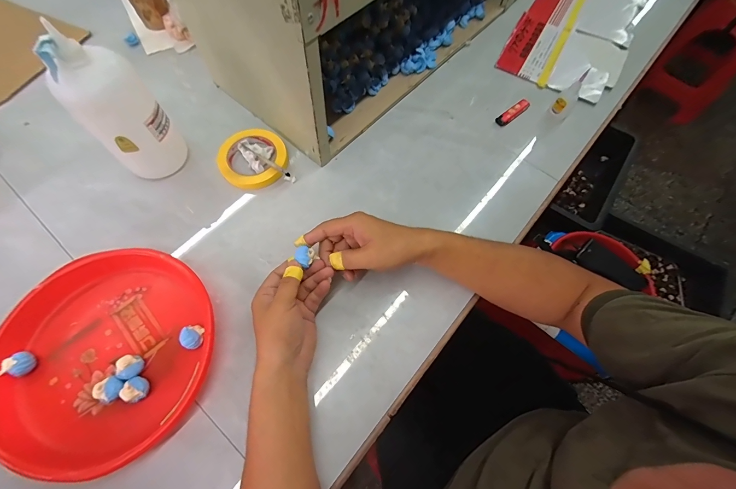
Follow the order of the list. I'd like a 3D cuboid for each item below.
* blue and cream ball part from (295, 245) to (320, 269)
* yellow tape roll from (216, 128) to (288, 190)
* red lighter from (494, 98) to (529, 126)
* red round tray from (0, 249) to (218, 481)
[{"bbox_3d":[-0.078,0.014,0.405,0.025,0.013,0.024,37,70,13],"label":"blue and cream ball part"},{"bbox_3d":[-0.185,-0.138,0.521,0.107,0.026,0.101,1,66,-2],"label":"yellow tape roll"},{"bbox_3d":[0.269,-0.243,0.589,0.077,0.014,0.019,-35,72,-16],"label":"red lighter"},{"bbox_3d":[-0.320,0.131,0.395,0.249,0.036,0.241,1,66,-2],"label":"red round tray"}]

